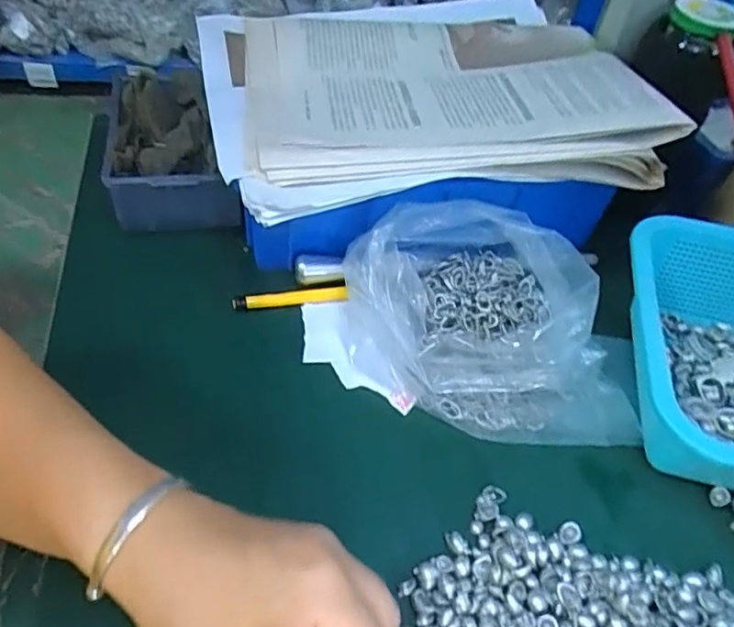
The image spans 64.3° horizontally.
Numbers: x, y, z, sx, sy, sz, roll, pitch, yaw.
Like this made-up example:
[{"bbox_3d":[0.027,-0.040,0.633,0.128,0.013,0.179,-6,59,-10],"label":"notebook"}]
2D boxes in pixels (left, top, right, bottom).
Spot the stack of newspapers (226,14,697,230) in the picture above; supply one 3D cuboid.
[{"bbox_3d":[0.040,-0.162,0.410,0.285,0.038,0.224,-4,50,-12],"label":"stack of newspapers"}]

